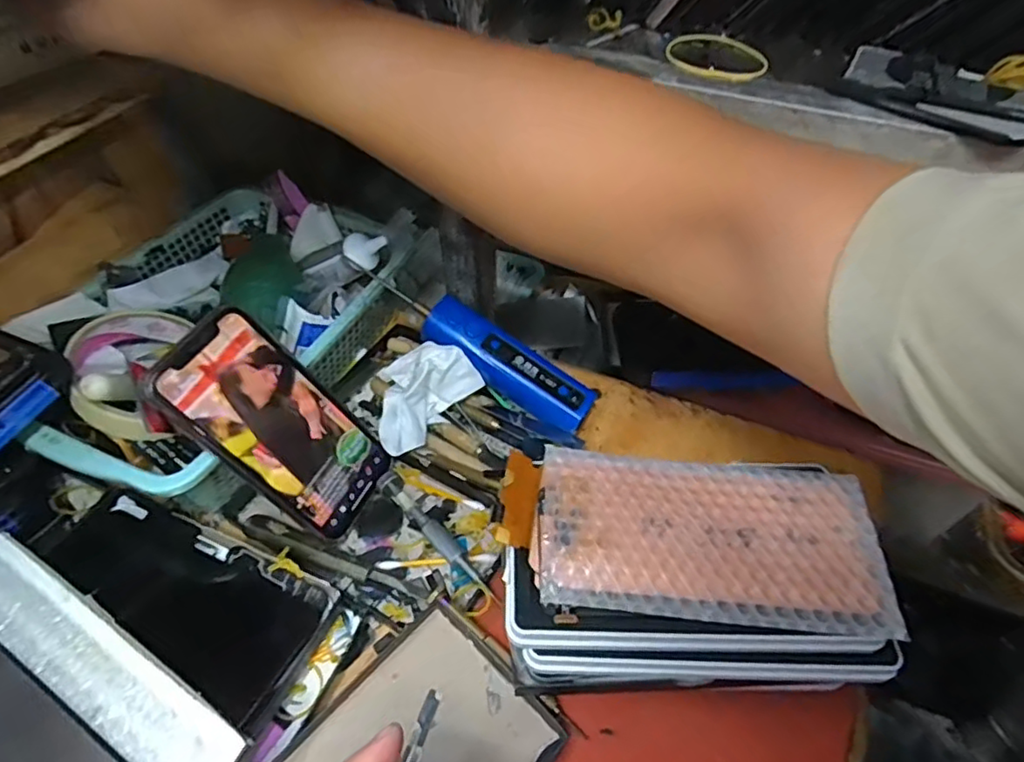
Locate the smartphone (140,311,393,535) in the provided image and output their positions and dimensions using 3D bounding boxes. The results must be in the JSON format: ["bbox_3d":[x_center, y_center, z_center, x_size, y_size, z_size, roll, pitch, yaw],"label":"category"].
[{"bbox_3d":[-0.138,0.026,0.368,0.004,0.145,0.071,-12,37,45],"label":"smartphone"}]

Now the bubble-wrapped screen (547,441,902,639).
[{"bbox_3d":[0.098,0.075,0.307,0.165,0.008,0.088,4,49,3],"label":"bubble-wrapped screen"}]

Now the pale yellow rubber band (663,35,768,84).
[{"bbox_3d":[0.109,-0.173,0.326,0.042,0.006,0.053,-19,52,-16],"label":"pale yellow rubber band"}]

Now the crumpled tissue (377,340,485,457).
[{"bbox_3d":[-0.066,0.010,0.427,0.049,0.045,0.076,35,57,26],"label":"crumpled tissue"}]

